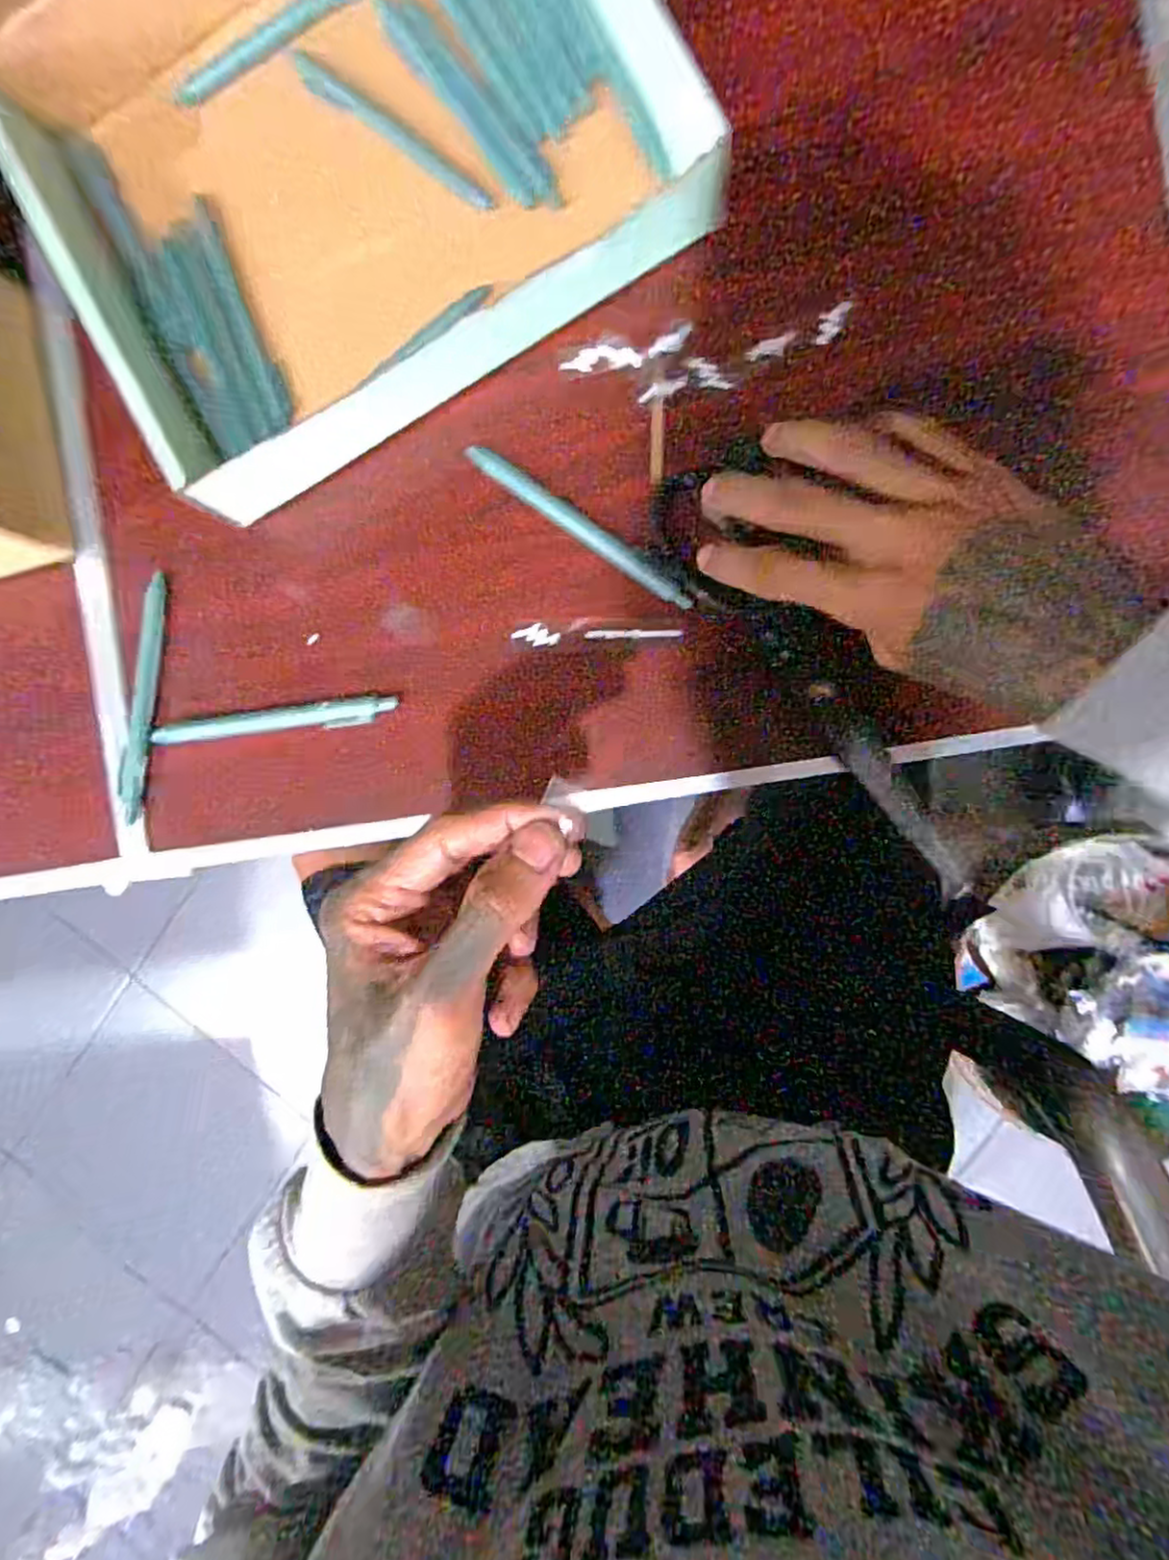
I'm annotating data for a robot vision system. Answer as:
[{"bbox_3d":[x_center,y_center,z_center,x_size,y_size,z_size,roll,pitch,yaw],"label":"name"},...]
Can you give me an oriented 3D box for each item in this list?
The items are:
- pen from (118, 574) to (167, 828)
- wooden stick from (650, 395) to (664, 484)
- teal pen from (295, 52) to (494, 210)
[{"bbox_3d":[-0.255,-0.047,0.397,0.015,0.008,0.140,10,92,6],"label":"pen"},{"bbox_3d":[0.038,-0.180,0.364,0.006,0.004,0.043,2,91,7],"label":"wooden stick"},{"bbox_3d":[-0.105,-0.348,0.371,0.138,0.009,0.014,41,95,4],"label":"teal pen"}]

